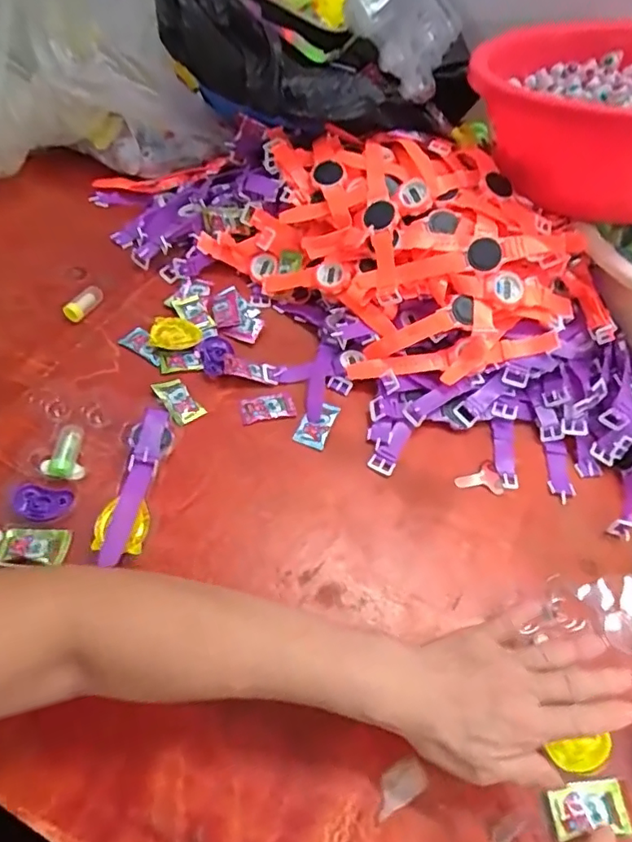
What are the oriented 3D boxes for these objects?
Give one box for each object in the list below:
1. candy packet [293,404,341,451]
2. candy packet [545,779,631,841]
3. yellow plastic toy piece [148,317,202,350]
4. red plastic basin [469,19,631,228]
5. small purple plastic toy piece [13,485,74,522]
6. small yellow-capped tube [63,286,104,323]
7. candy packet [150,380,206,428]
[{"bbox_3d":[0.001,0.002,0.528,0.030,0.004,0.053,20,57,9],"label":"candy packet"},{"bbox_3d":[0.184,0.262,0.364,0.053,0.004,0.031,-1,56,-5],"label":"candy packet"},{"bbox_3d":[-0.145,-0.090,0.559,0.051,0.015,0.032,6,56,-1],"label":"yellow plastic toy piece"},{"bbox_3d":[0.303,-0.333,0.561,0.276,0.124,0.286,3,55,-4],"label":"red plastic basin"},{"bbox_3d":[-0.224,0.067,0.442,0.043,0.008,0.029,4,56,-2],"label":"small purple plastic toy piece"},{"bbox_3d":[-0.248,-0.126,0.580,0.018,0.019,0.047,28,58,14],"label":"small yellow-capped tube"},{"bbox_3d":[-0.135,-0.020,0.525,0.031,0.006,0.054,-27,70,-36],"label":"candy packet"}]

